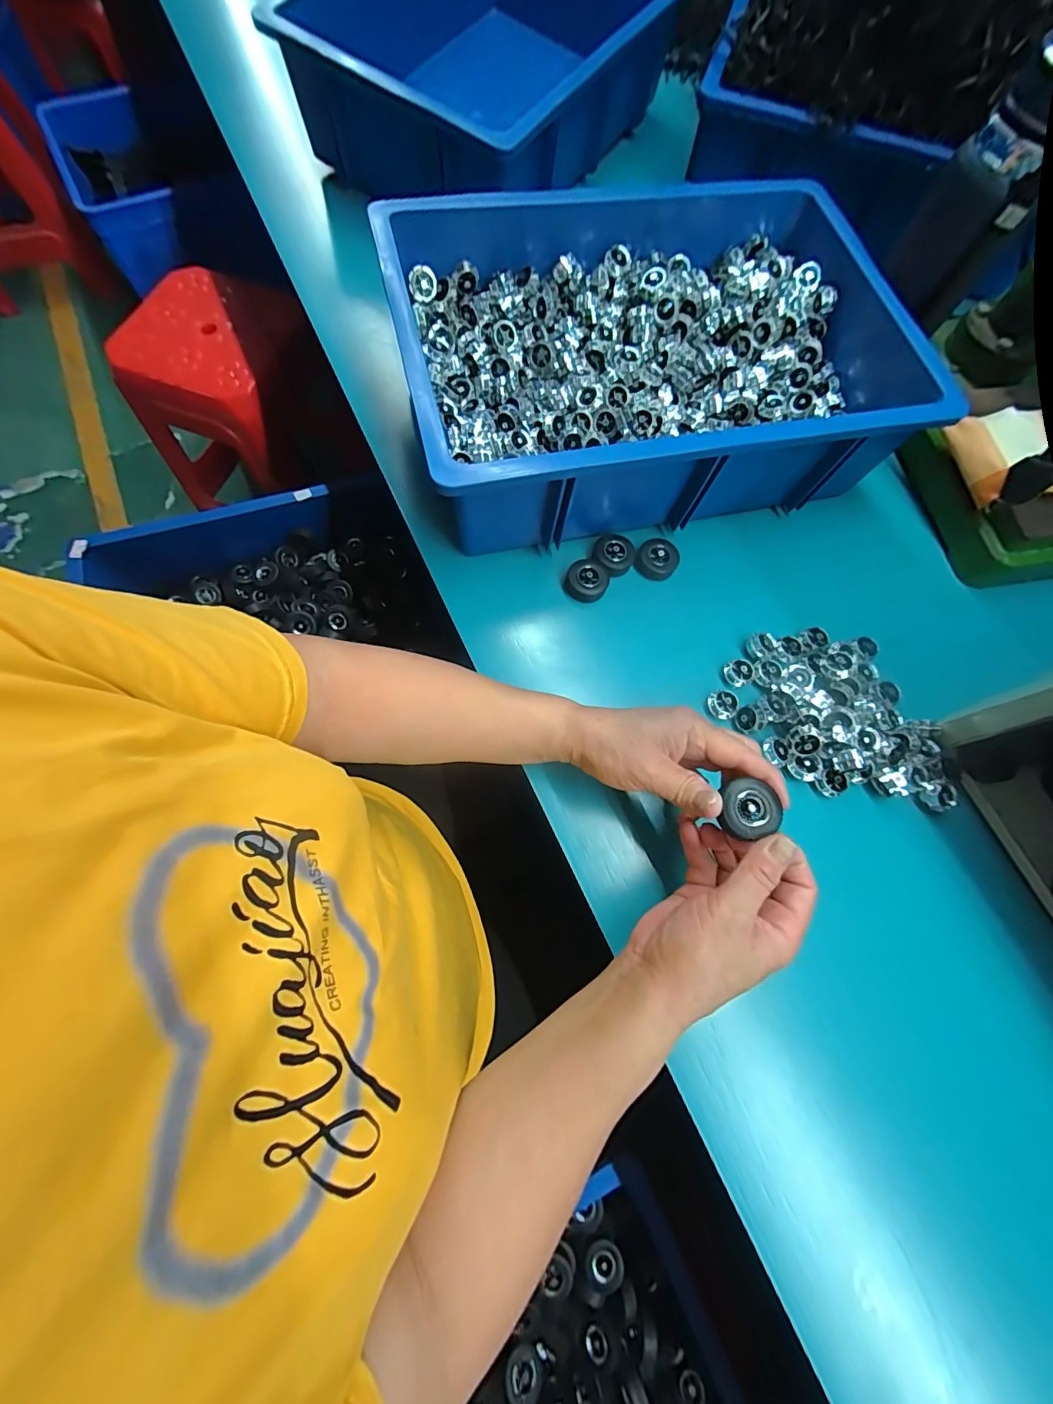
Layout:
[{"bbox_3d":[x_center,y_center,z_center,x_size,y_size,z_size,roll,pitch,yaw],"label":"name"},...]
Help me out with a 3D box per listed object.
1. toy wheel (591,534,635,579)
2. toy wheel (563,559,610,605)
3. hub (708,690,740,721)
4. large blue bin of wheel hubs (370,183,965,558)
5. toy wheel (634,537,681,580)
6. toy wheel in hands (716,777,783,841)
[{"bbox_3d":[0.080,-0.137,0.434,0.038,0.014,0.039,1,73,-2],"label":"toy wheel"},{"bbox_3d":[0.054,-0.110,0.422,0.038,0.012,0.038,15,73,3],"label":"toy wheel"},{"bbox_3d":[0.165,0.002,0.393,0.022,0.010,0.024,1,73,-2],"label":"hub"},{"bbox_3d":[0.122,-0.334,0.439,0.470,0.114,0.330,-14,74,-6],"label":"large blue bin of wheel hubs"},{"bbox_3d":[0.122,-0.133,0.437,0.038,0.014,0.036,1,73,-2],"label":"toy wheel"},{"bbox_3d":[0.138,0.068,0.291,0.036,0.010,0.033,1,73,-2],"label":"toy wheel in hands"}]

